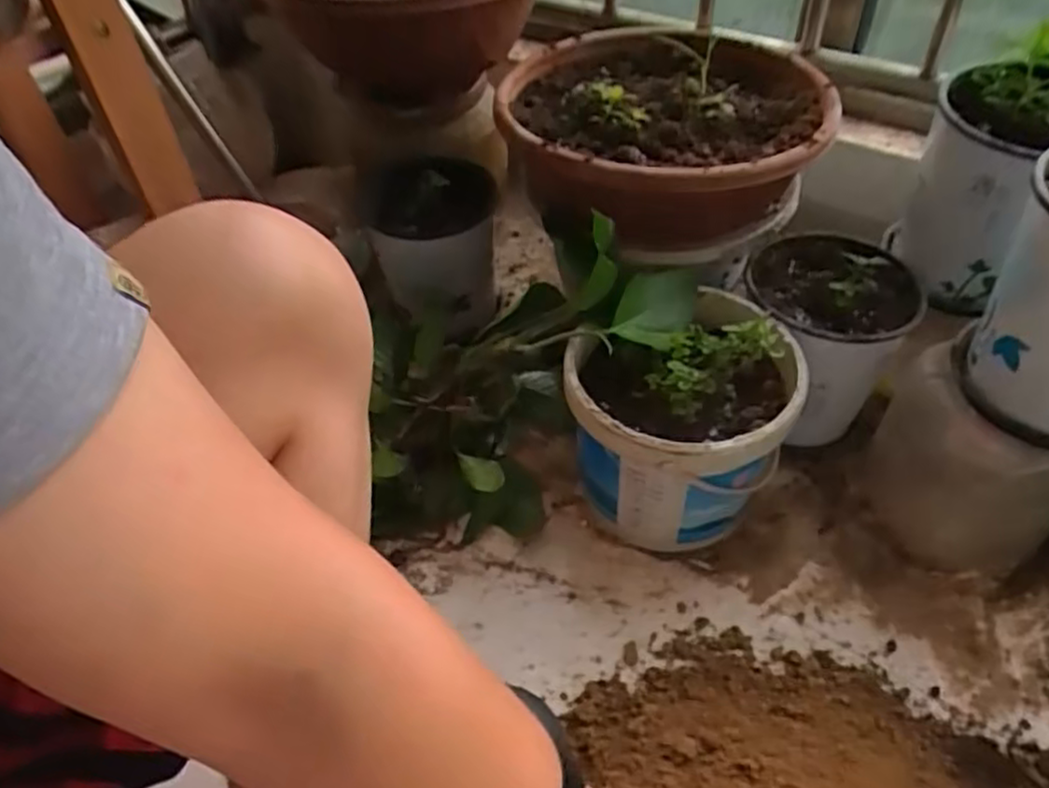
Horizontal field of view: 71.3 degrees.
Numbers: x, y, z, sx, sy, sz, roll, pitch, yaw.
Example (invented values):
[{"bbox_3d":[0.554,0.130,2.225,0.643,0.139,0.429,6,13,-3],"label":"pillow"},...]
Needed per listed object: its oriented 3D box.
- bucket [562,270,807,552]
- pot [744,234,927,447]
[{"bbox_3d":[0.148,0.024,0.693,0.186,0.214,0.199,-2,47,3],"label":"bucket"},{"bbox_3d":[0.297,-0.055,0.745,0.132,0.176,0.162,-8,47,-3],"label":"pot"}]

